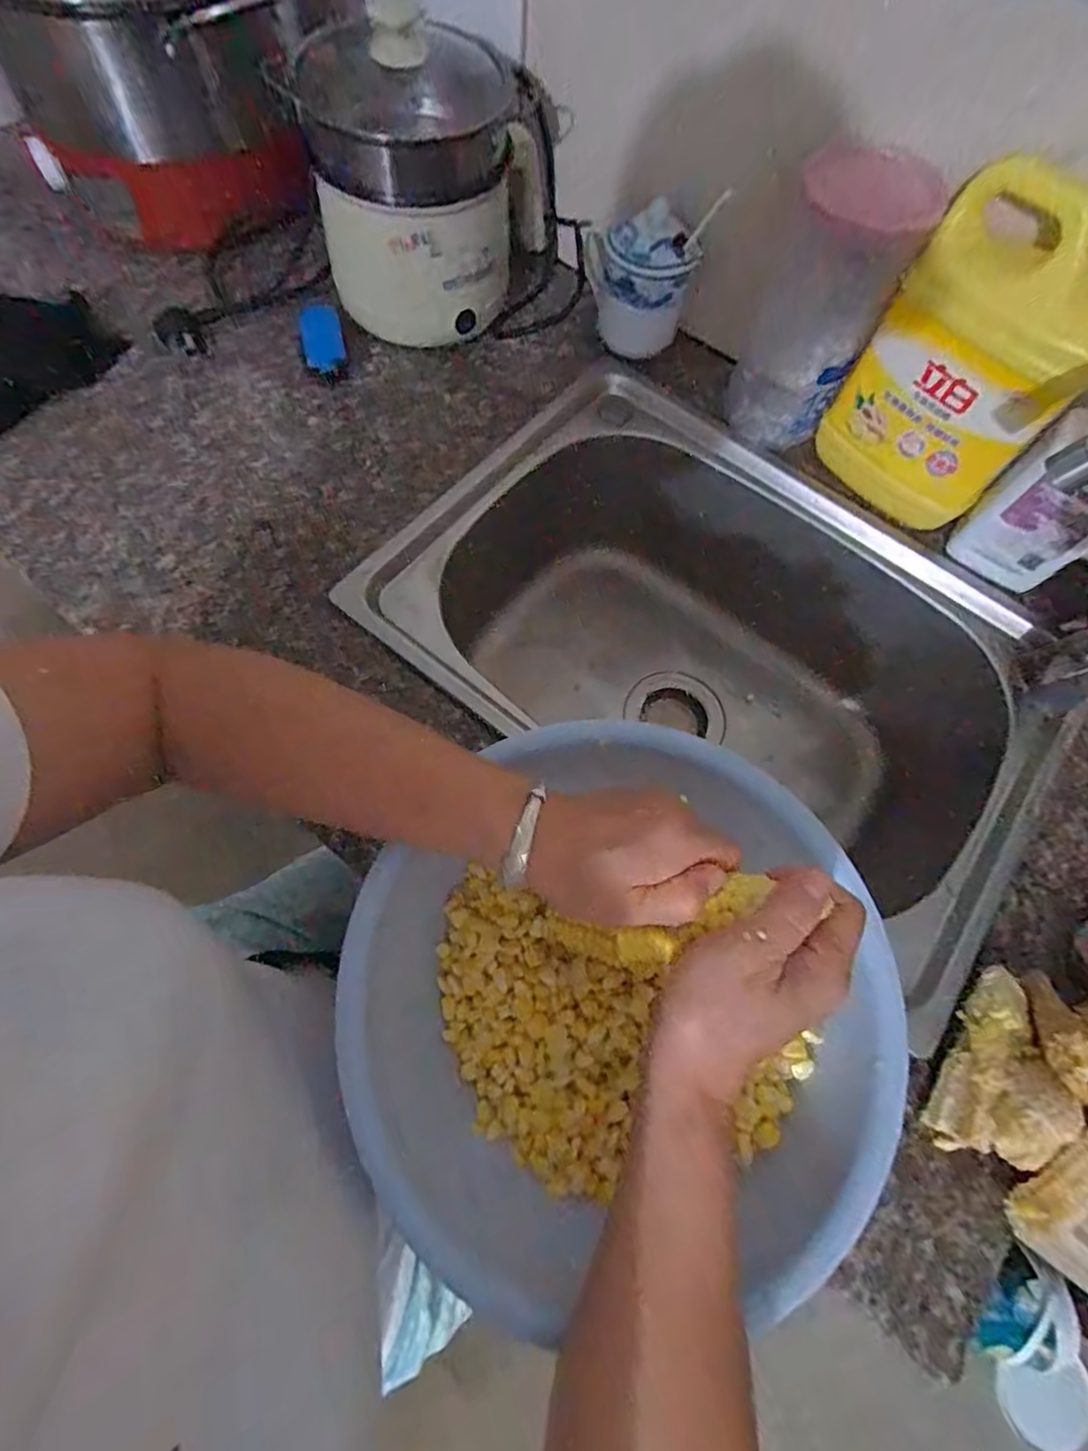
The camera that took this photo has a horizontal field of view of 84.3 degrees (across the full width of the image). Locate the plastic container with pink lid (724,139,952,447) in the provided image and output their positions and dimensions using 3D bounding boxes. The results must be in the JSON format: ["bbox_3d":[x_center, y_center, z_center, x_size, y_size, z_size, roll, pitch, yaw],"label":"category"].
[{"bbox_3d":[0.222,-0.338,0.489,0.091,0.193,0.088,27,68,6],"label":"plastic container with pink lid"}]

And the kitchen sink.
[{"bbox_3d":[0.152,-0.057,0.580,0.535,0.201,0.373,33,68,8],"label":"kitchen sink"}]

